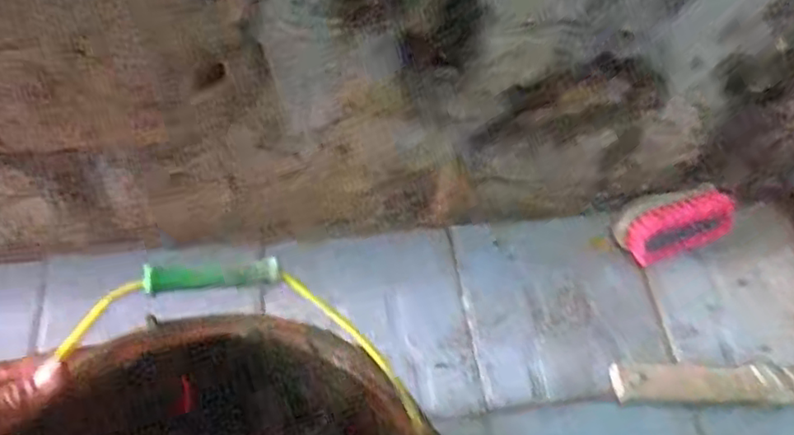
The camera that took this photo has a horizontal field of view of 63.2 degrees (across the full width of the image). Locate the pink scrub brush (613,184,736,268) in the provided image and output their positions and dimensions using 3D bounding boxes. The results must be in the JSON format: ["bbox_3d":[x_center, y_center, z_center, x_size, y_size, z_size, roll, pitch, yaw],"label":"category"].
[{"bbox_3d":[0.290,0.003,0.687,0.121,0.064,0.074,-16,62,-13],"label":"pink scrub brush"}]

